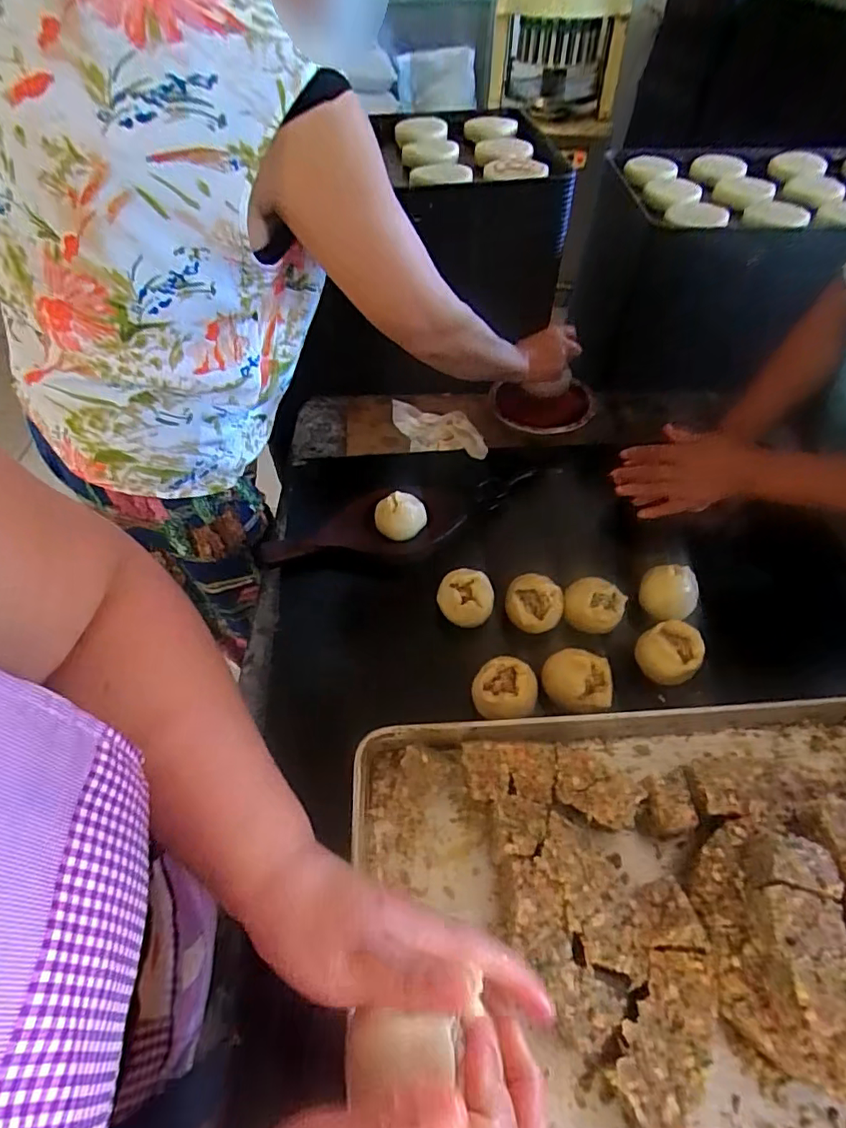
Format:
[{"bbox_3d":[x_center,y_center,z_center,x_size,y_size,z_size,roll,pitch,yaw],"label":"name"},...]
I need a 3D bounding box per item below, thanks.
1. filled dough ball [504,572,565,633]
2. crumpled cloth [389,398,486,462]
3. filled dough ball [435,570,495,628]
[{"bbox_3d":[0.144,0.052,0.708,0.072,0.039,0.068,20,56,14],"label":"filled dough ball"},{"bbox_3d":[0.022,-0.241,0.968,0.206,0.055,0.092,20,56,14],"label":"crumpled cloth"},{"bbox_3d":[0.057,0.044,0.717,0.073,0.043,0.065,33,60,22],"label":"filled dough ball"}]

